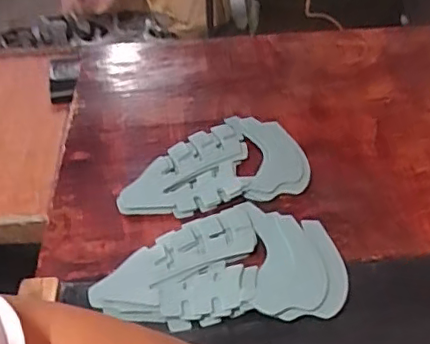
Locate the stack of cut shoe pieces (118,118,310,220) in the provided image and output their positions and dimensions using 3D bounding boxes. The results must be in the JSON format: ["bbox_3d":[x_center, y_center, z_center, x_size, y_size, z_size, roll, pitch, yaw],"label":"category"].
[{"bbox_3d":[-0.006,-0.004,0.634,0.196,0.011,0.122,-14,45,-14],"label":"stack of cut shoe pieces"}]

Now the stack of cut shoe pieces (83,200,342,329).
[{"bbox_3d":[0.003,0.082,0.539,0.213,0.018,0.135,-4,43,-3],"label":"stack of cut shoe pieces"}]

